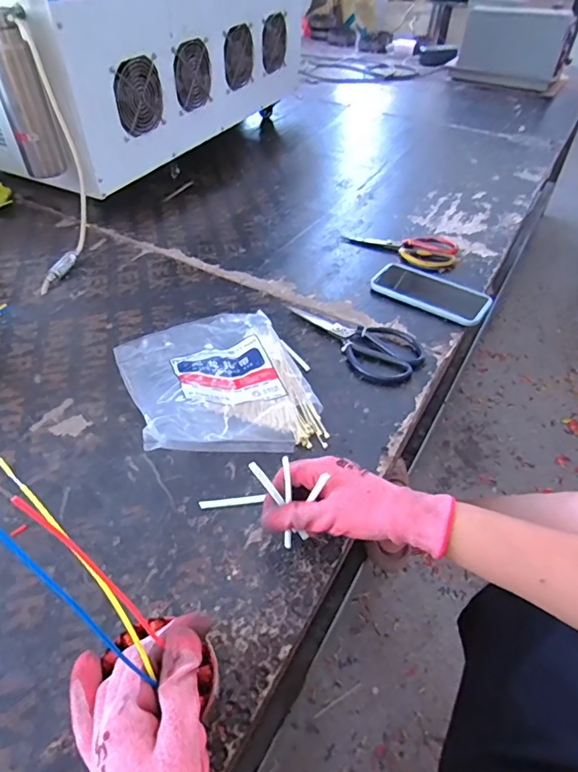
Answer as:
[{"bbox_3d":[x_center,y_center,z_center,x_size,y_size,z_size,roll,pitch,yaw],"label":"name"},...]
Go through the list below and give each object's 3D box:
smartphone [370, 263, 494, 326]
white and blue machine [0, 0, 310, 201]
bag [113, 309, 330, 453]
[{"bbox_3d":[0.212,-0.139,0.731,0.169,0.013,0.080,26,50,23],"label":"smartphone"},{"bbox_3d":[-0.276,-0.722,0.973,0.365,0.358,0.815,26,50,22],"label":"white and blue machine"},{"bbox_3d":[-0.086,-0.021,0.567,0.199,0.068,0.244,-15,48,-16],"label":"bag"}]

